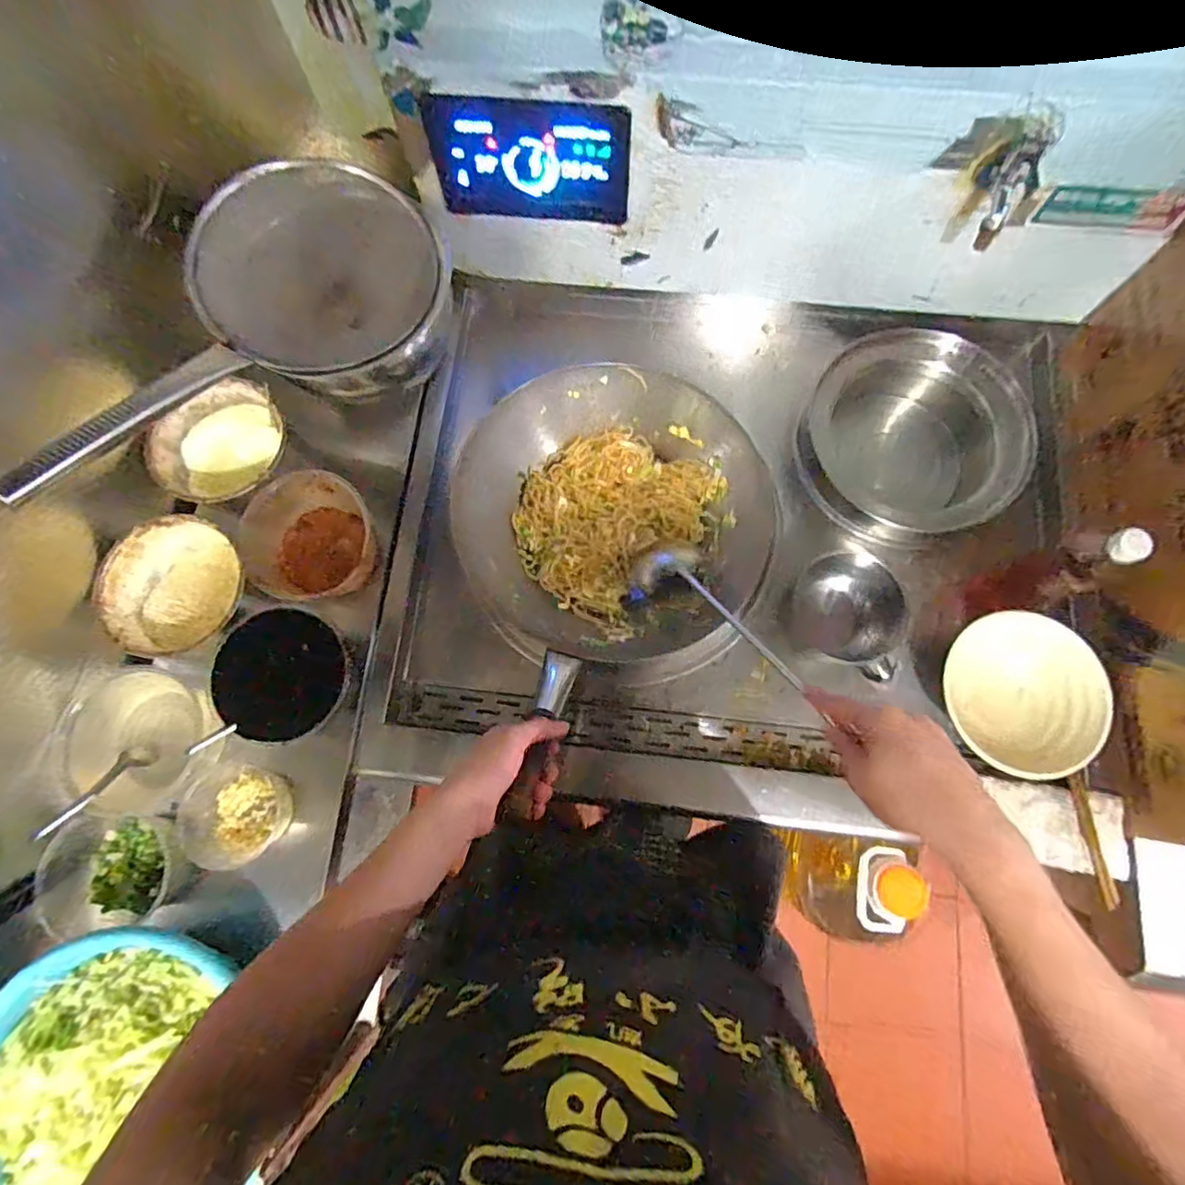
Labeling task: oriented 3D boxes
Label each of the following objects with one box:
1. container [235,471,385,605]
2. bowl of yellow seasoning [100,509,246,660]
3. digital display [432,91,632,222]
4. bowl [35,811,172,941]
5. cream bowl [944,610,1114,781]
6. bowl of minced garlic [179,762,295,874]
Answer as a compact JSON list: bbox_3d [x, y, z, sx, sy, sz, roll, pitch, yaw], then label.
[{"bbox_3d":[-0.383,-0.072,0.793,0.138,0.117,0.169,31,79,8],"label":"container"},{"bbox_3d":[-0.525,-0.003,0.762,0.173,0.091,0.175,0,76,1],"label":"bowl of yellow seasoning"},{"bbox_3d":[-0.074,-0.541,0.735,0.241,0.151,0.017,3,76,1],"label":"digital display"},{"bbox_3d":[-0.574,0.337,0.694,0.140,0.048,0.136,0,76,1],"label":"bowl"},{"bbox_3d":[0.566,0.134,0.765,0.200,0.061,0.197,0,76,1],"label":"cream bowl"},{"bbox_3d":[-0.439,0.279,0.724,0.107,0.056,0.113,0,76,1],"label":"bowl of minced garlic"}]

